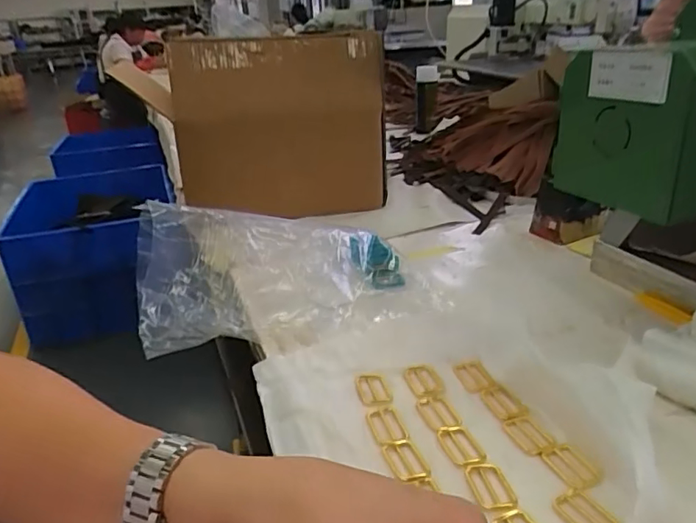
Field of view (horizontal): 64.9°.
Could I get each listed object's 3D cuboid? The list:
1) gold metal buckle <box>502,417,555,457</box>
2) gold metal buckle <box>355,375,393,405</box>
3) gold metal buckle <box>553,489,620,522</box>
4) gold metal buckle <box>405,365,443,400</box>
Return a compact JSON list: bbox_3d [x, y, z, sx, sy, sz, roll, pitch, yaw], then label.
[{"bbox_3d":[0.159,0.153,0.483,0.027,0.005,0.045,-14,27,-21],"label":"gold metal buckle"},{"bbox_3d":[0.026,0.127,0.548,0.031,0.007,0.041,-8,25,-8],"label":"gold metal buckle"},{"bbox_3d":[0.175,0.186,0.401,0.031,0.004,0.046,-17,28,-26],"label":"gold metal buckle"},{"bbox_3d":[0.079,0.123,0.558,0.034,0.004,0.051,-9,25,-10],"label":"gold metal buckle"}]

